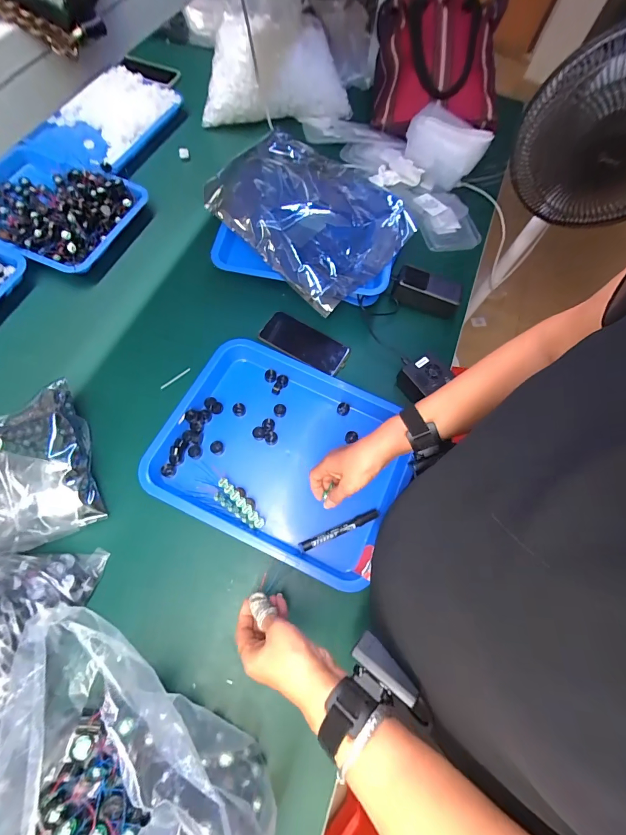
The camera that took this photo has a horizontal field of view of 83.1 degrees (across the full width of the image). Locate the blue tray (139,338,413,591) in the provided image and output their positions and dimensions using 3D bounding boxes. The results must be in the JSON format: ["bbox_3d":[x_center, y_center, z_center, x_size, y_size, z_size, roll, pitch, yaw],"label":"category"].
[{"bbox_3d":[-0.046,0.050,0.561,0.371,0.033,0.298,24,68,4],"label":"blue tray"}]

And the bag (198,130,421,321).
[{"bbox_3d":[-0.001,-0.381,0.643,0.324,0.112,0.256,44,71,12],"label":"bag"}]

